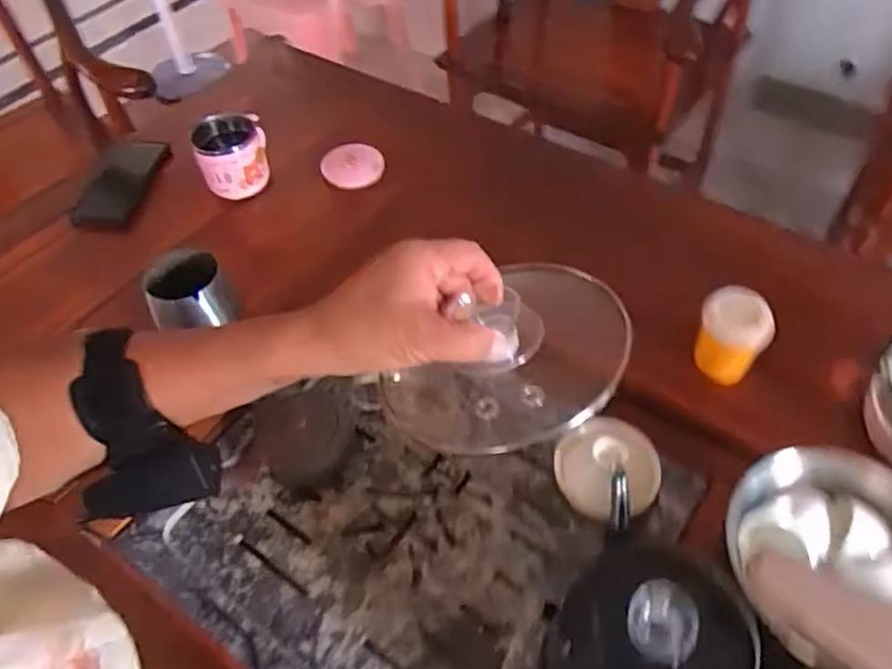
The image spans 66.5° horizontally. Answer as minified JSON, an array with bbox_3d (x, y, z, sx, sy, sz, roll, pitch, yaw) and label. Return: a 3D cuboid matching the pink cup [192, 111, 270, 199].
[{"bbox_3d":[-0.267,-0.221,0.854,0.080,0.074,0.091,-12,52,-5],"label":"pink cup"}]

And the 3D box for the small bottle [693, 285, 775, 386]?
[{"bbox_3d":[0.267,0.002,0.638,0.059,0.079,0.060,19,56,18],"label":"small bottle"}]

